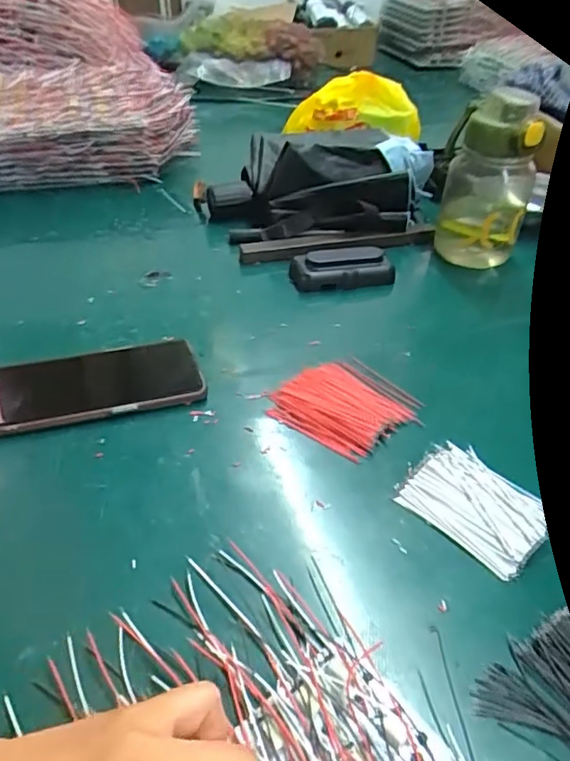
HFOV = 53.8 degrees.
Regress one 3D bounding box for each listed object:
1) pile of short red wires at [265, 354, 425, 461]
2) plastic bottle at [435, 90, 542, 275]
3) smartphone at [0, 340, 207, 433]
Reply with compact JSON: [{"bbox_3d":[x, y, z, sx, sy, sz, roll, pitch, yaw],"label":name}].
[{"bbox_3d":[0.046,0.017,0.438,0.096,0.017,0.091,-28,46,-30],"label":"pile of short red wires"},{"bbox_3d":[0.215,-0.208,0.592,0.089,0.169,0.074,13,40,16],"label":"plastic bottle"},{"bbox_3d":[-0.152,0.002,0.443,0.162,0.014,0.080,-12,40,-14],"label":"smartphone"}]

